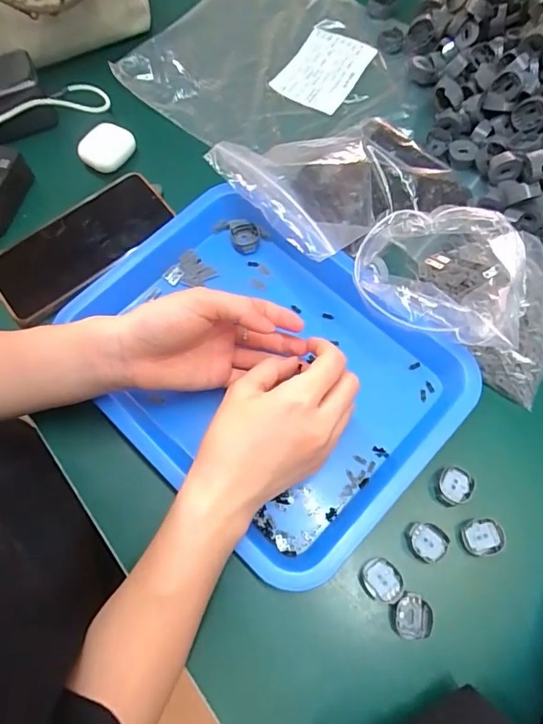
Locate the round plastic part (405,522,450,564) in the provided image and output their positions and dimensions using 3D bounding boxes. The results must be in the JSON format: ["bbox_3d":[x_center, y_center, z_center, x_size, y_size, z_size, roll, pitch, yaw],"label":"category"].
[{"bbox_3d":[0.112,0.128,0.332,0.026,0.008,0.028,0,68,1],"label":"round plastic part"}]

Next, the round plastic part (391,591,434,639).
[{"bbox_3d":[0.096,0.173,0.317,0.025,0.012,0.028,0,68,1],"label":"round plastic part"}]

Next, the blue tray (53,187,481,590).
[{"bbox_3d":[-0.010,0.000,0.366,0.289,0.035,0.217,39,74,15],"label":"blue tray"}]

